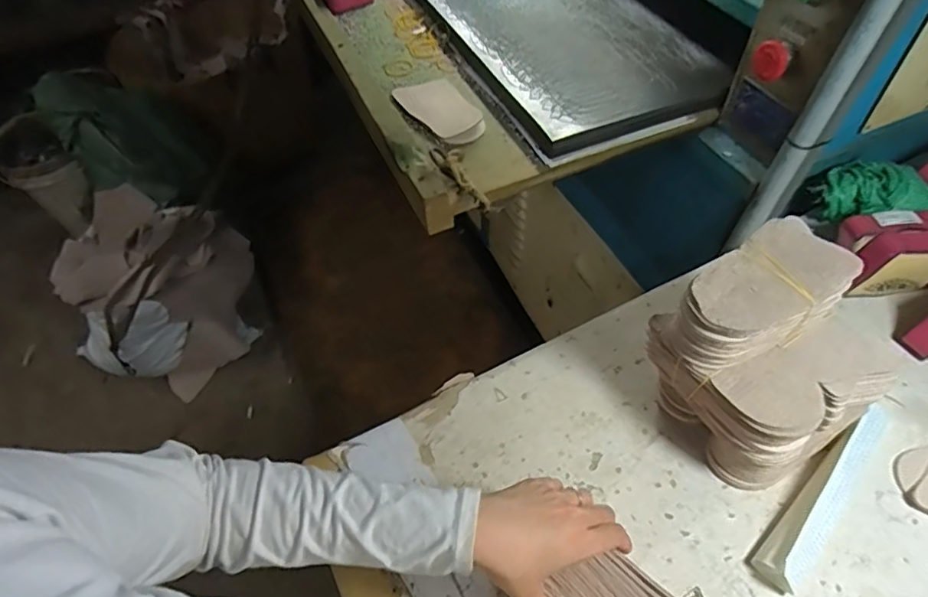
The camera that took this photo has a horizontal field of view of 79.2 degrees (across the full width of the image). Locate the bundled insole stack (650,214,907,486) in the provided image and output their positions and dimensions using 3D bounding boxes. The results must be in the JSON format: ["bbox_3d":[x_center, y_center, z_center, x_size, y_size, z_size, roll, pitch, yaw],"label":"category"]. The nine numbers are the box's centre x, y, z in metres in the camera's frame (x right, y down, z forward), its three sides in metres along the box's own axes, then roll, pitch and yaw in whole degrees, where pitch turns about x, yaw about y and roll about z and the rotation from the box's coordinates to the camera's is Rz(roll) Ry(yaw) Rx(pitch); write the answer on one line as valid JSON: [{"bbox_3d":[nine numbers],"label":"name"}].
[{"bbox_3d":[0.274,0.057,0.512,0.148,0.173,0.155,-26,56,-16],"label":"bundled insole stack"}]

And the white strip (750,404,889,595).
[{"bbox_3d":[0.333,0.173,0.510,0.039,0.045,0.206,37,63,27],"label":"white strip"}]

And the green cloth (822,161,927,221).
[{"bbox_3d":[0.503,-0.129,0.679,0.126,0.053,0.059,10,54,10],"label":"green cloth"}]

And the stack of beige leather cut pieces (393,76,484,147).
[{"bbox_3d":[-0.031,-0.250,0.741,0.076,0.010,0.149,-26,55,-16],"label":"stack of beige leather cut pieces"}]

